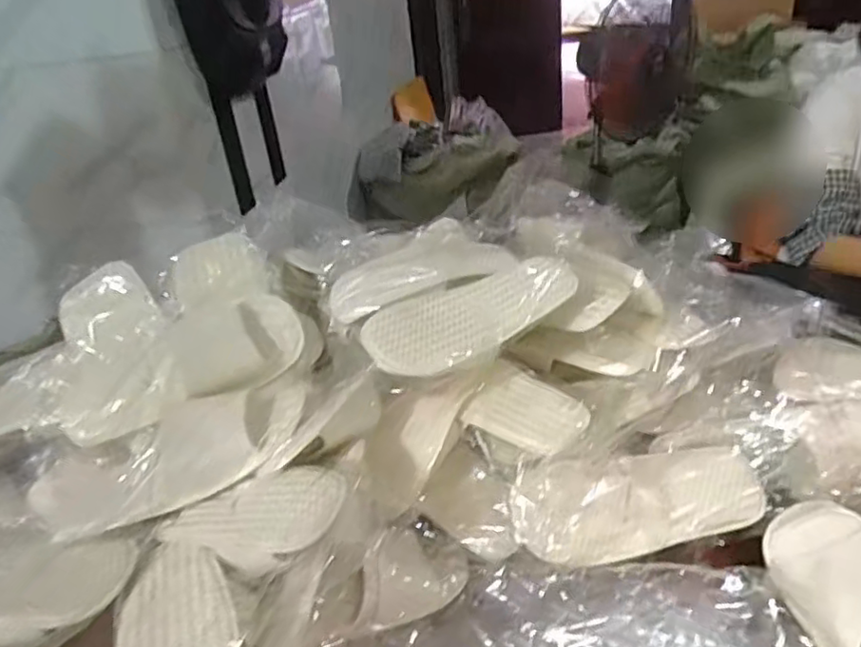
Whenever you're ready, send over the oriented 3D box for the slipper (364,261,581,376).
[{"bbox_3d":[0.042,-0.012,0.689,0.233,0.053,0.103,-17,32,-17],"label":"slipper"}]

